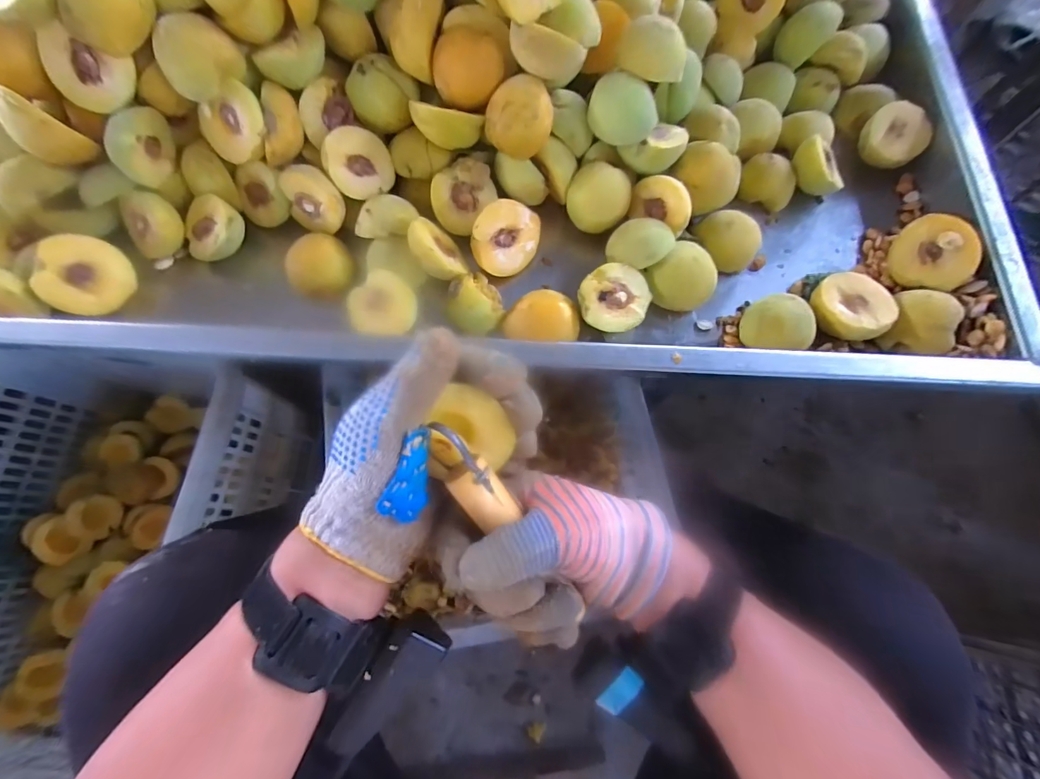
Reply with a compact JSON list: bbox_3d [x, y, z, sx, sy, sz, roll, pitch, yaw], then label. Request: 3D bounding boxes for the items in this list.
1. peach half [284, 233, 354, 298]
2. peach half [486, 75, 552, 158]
[{"bbox_3d":[-0.179,-0.111,0.400,0.053,0.024,0.054,0,72,-1],"label":"peach half"},{"bbox_3d":[0.002,-0.229,0.378,0.051,0.061,0.034,12,25,-32],"label":"peach half"}]

